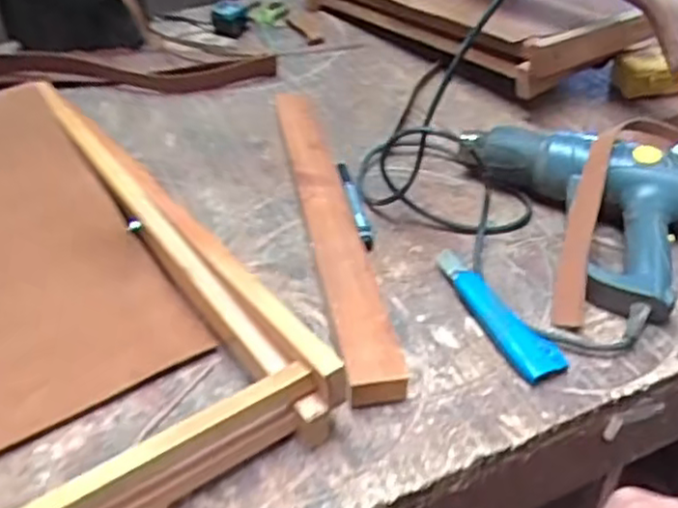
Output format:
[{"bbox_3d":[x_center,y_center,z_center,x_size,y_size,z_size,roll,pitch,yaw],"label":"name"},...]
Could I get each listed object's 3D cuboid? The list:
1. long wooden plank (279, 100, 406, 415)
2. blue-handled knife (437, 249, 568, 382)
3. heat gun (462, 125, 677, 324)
[{"bbox_3d":[-0.012,-0.049,0.752,0.055,0.042,0.506,-8,41,-7],"label":"long wooden plank"},{"bbox_3d":[0.137,0.046,0.643,0.033,0.025,0.163,-19,43,-19],"label":"blue-handled knife"},{"bbox_3d":[0.220,-0.048,0.710,0.241,0.073,0.180,19,44,22],"label":"heat gun"}]

